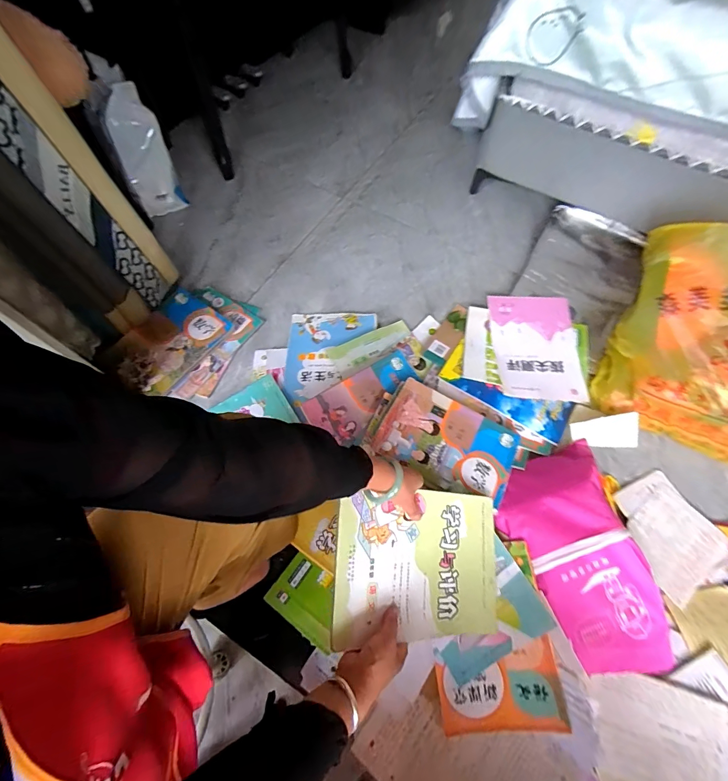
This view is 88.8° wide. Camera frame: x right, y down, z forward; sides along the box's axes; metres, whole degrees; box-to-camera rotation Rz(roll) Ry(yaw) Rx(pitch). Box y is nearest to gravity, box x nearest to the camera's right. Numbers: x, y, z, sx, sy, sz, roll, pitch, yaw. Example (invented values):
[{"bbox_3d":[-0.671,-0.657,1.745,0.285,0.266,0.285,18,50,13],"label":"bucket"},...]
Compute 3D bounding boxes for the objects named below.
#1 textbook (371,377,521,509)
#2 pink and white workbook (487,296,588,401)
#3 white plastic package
[{"bbox_3d":[0.160,0.101,0.728,0.260,0.014,0.189,26,60,9],"label":"textbook"},{"bbox_3d":[0.399,-0.104,0.866,0.193,0.011,0.273,2,64,-1],"label":"pink and white workbook"},{"bbox_3d":[-0.553,-0.581,0.949,0.125,0.301,0.059,-29,69,-12],"label":"white plastic package"}]

